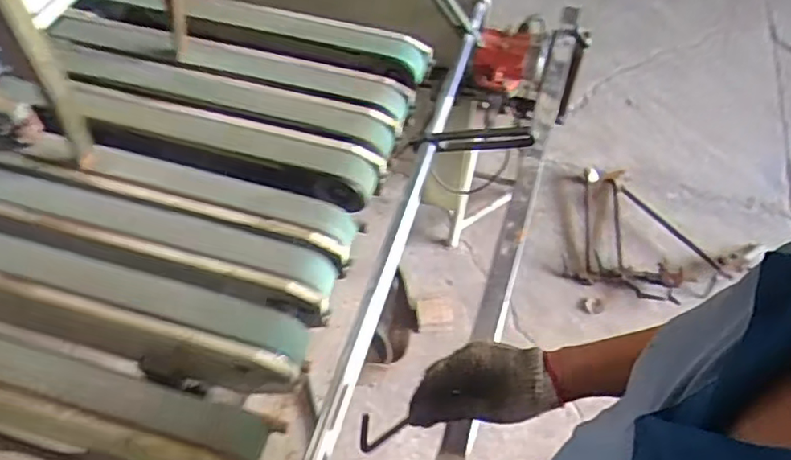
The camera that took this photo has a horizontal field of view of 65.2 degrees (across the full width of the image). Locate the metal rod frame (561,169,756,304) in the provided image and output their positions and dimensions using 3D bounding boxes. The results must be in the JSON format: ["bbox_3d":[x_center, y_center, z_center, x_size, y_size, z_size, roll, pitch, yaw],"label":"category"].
[{"bbox_3d":[0.713,0.006,1.698,0.486,0.086,0.401,12,55,8],"label":"metal rod frame"}]

